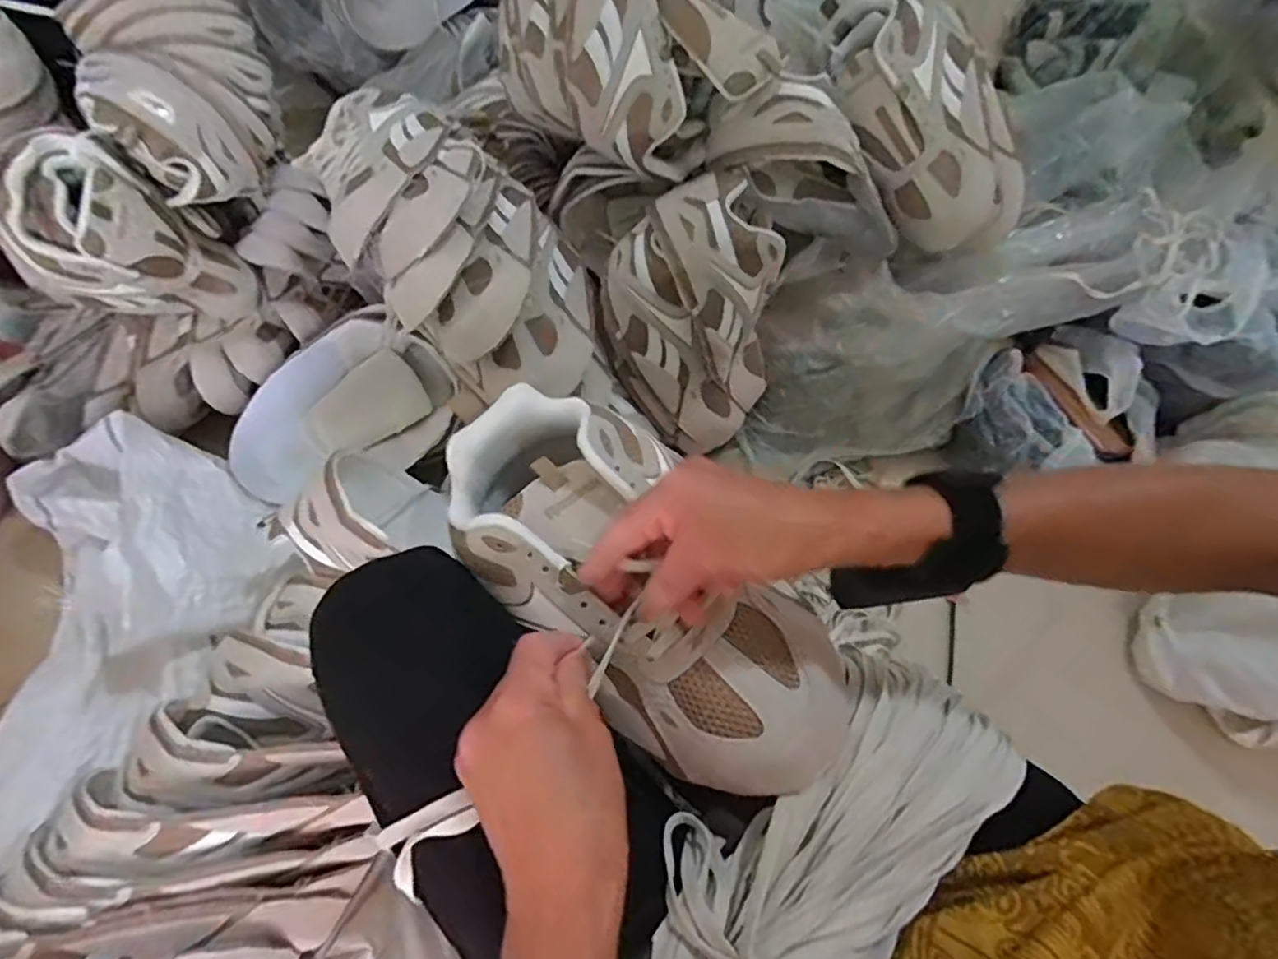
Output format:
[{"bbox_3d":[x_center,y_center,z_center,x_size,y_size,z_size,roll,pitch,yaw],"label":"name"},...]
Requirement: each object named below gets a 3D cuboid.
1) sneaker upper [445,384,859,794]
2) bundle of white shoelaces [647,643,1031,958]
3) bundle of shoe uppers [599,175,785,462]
[{"bbox_3d":[0.001,0.053,0.364,0.129,0.077,0.263,-41,74,-18],"label":"sneaker upper"},{"bbox_3d":[0.075,0.202,0.306,0.122,0.049,0.287,38,70,15],"label":"bundle of white shoelaces"},{"bbox_3d":[0.059,-0.178,0.688,0.185,0.217,0.184,0,65,-1],"label":"bundle of shoe uppers"}]

